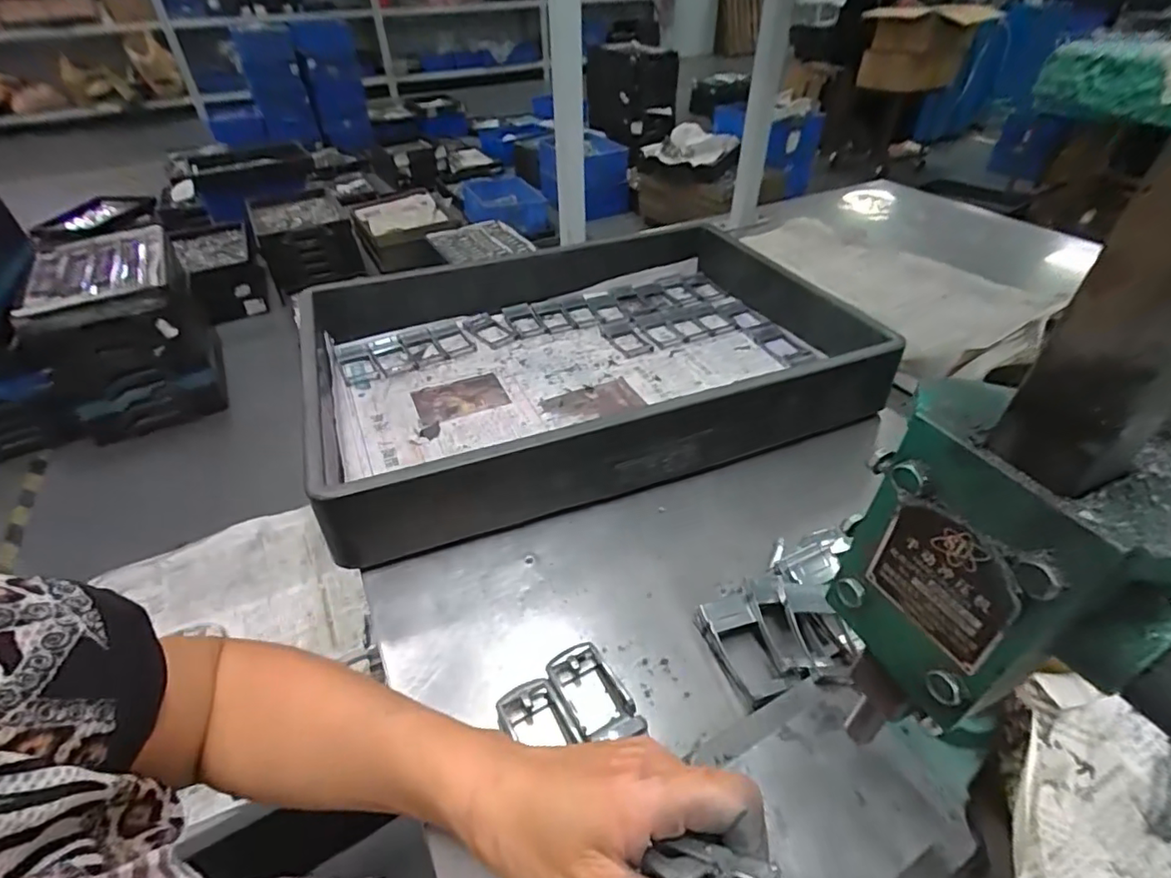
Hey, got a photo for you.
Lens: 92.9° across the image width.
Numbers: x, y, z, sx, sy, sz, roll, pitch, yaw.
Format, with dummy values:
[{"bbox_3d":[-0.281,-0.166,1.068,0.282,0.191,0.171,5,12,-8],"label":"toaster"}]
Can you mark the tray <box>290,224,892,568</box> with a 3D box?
[{"bbox_3d":[0.001,-0.100,0.597,0.545,0.083,0.375,-18,43,-17],"label":"tray"}]

